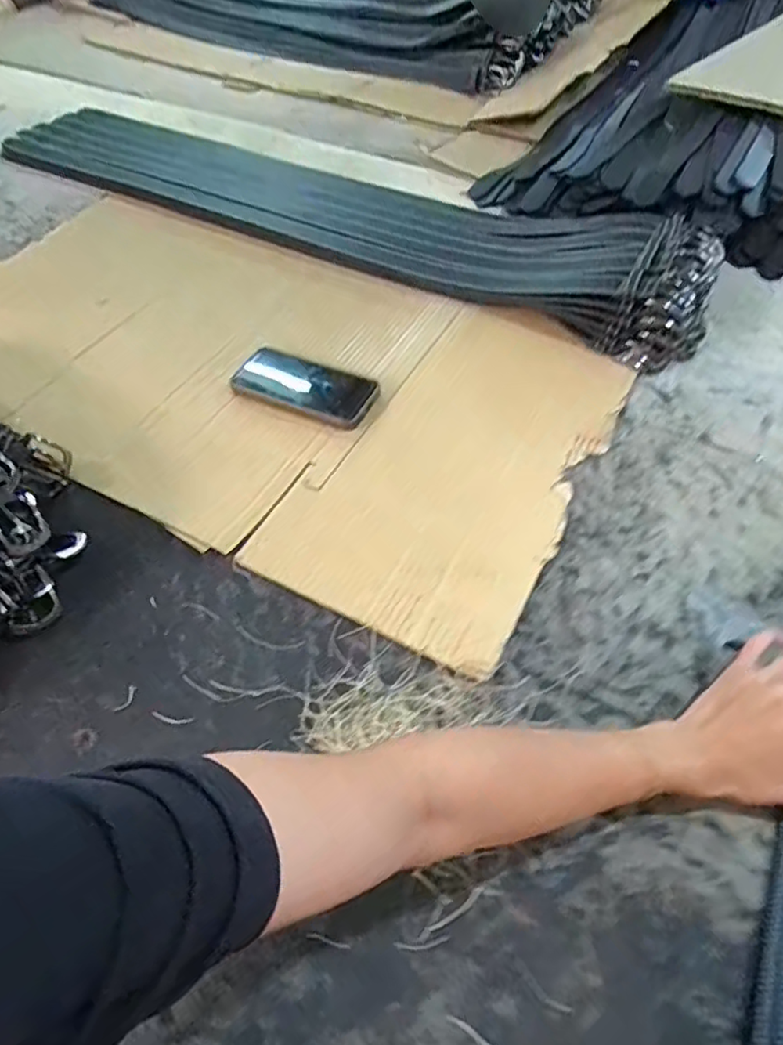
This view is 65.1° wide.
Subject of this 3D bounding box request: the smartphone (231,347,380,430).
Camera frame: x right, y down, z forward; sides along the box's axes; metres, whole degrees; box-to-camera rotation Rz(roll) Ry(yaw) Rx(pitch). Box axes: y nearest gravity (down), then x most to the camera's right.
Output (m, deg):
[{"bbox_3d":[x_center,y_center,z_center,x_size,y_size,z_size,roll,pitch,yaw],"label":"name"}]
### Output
[{"bbox_3d":[-0.097,-0.157,0.705,0.155,0.012,0.081,21,59,6],"label":"smartphone"}]

